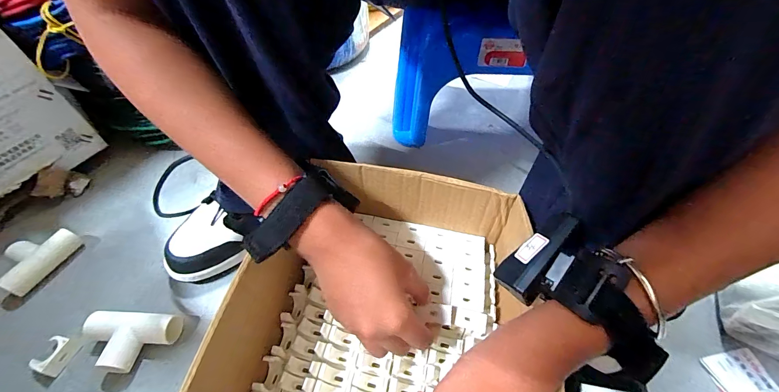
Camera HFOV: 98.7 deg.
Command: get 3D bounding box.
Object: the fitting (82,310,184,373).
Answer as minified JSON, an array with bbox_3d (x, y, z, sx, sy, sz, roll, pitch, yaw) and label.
[{"bbox_3d":[-0.269,0.149,0.342,0.089,0.030,0.053,2,49,3],"label":"fitting"}]

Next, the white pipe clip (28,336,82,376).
[{"bbox_3d":[-0.338,0.162,0.339,0.031,0.018,0.033,9,50,9],"label":"white pipe clip"}]

